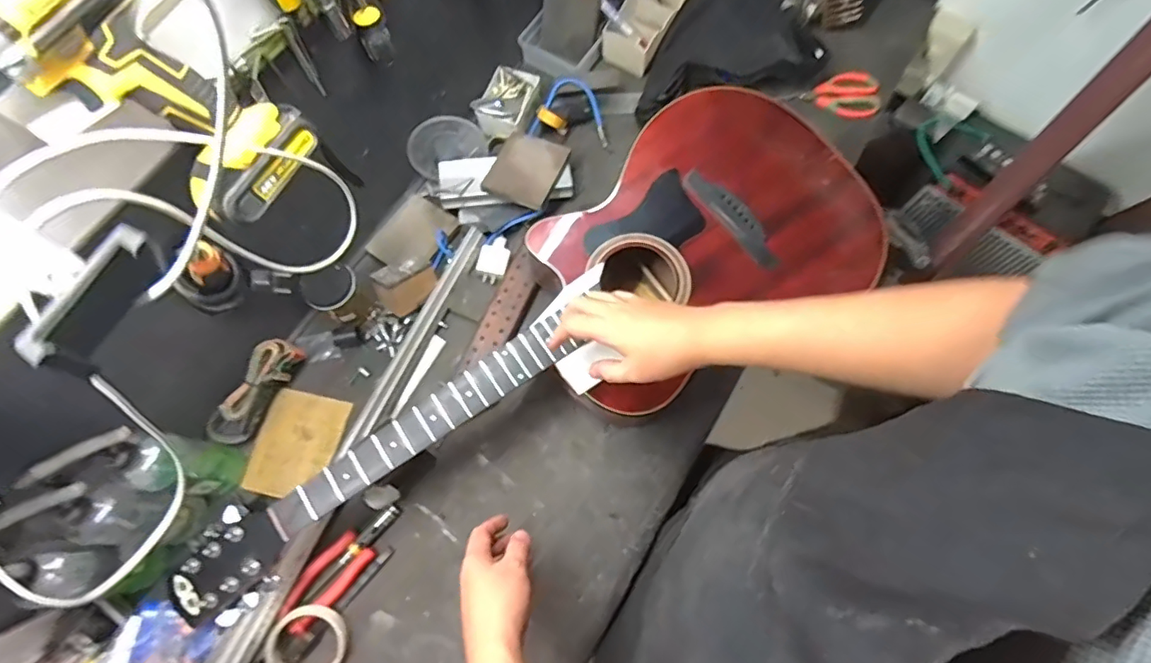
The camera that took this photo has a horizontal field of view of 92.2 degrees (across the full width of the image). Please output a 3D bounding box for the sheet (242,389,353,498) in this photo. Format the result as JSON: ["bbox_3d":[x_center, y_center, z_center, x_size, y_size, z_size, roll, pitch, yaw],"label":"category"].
[{"bbox_3d":[-0.380,0.154,0.761,0.104,0.009,0.138,11,71,5],"label":"sheet"}]

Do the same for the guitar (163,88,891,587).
[{"bbox_3d":[-0.015,0.028,0.701,0.925,0.086,0.322,-38,74,-10],"label":"guitar"}]

